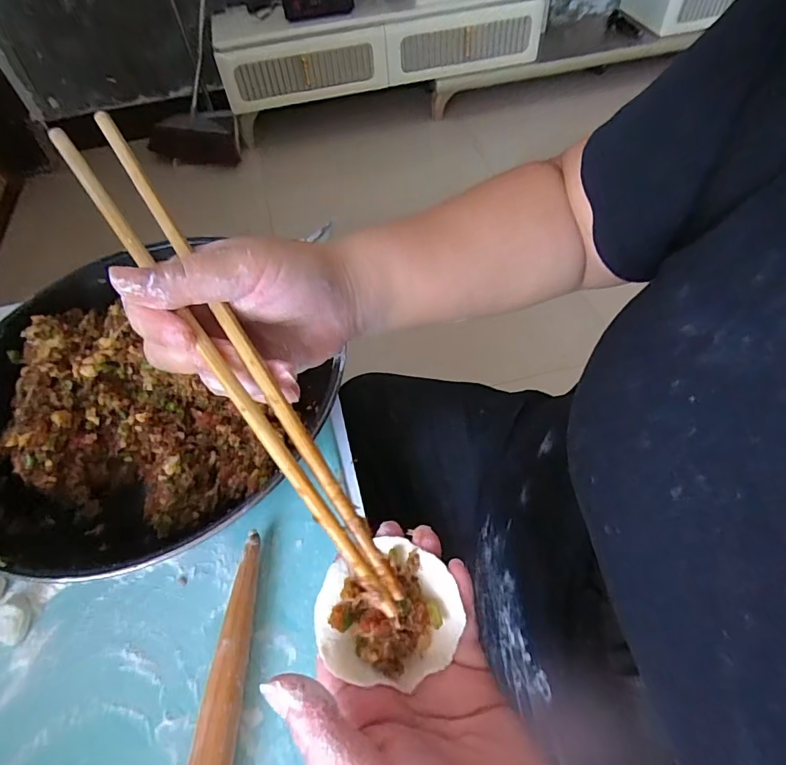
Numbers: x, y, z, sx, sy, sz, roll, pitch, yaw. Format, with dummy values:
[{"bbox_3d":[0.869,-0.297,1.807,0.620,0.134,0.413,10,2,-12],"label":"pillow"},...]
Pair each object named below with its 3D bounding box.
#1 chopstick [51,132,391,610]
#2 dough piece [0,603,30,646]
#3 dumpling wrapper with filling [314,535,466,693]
[{"bbox_3d":[-0.083,-0.019,0.206,0.008,0.007,0.269,-34,77,-19],"label":"chopstick"},{"bbox_3d":[-0.280,0.175,0.348,0.027,0.012,0.025,-2,54,3],"label":"dough piece"},{"bbox_3d":[-0.002,0.098,0.206,0.058,0.019,0.052,-28,57,-15],"label":"dumpling wrapper with filling"}]

